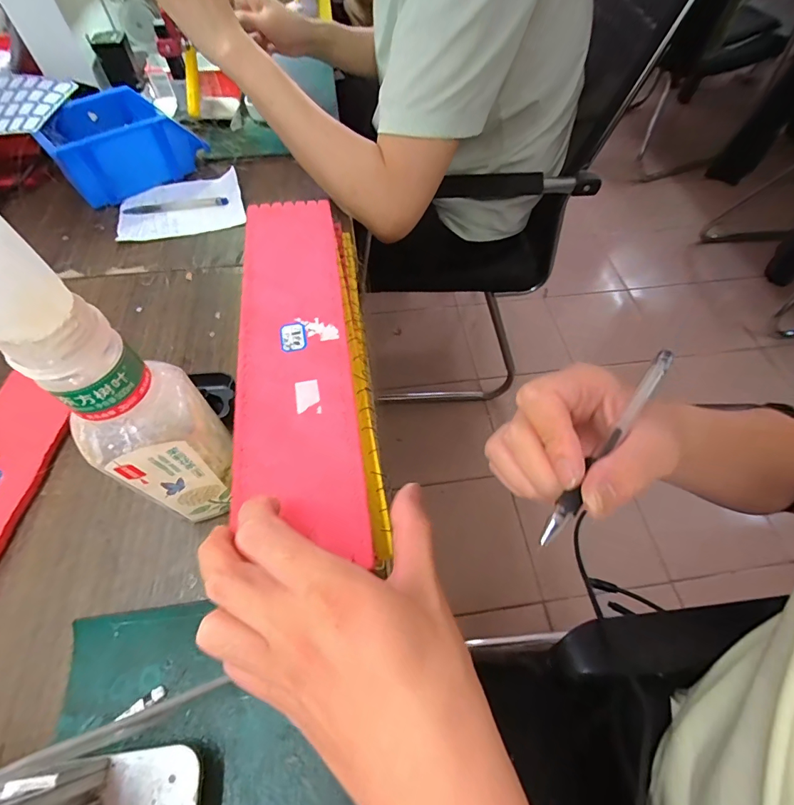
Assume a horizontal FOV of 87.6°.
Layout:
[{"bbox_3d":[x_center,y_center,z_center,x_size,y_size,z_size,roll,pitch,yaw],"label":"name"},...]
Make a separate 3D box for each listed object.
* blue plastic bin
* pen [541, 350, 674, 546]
[{"bbox_3d":[-0.366,-0.344,0.551,0.167,0.074,0.118,-36,65,-21],"label":"blue plastic bin"},{"bbox_3d":[0.109,0.018,0.209,0.009,0.008,0.131,36,68,19],"label":"pen"}]

